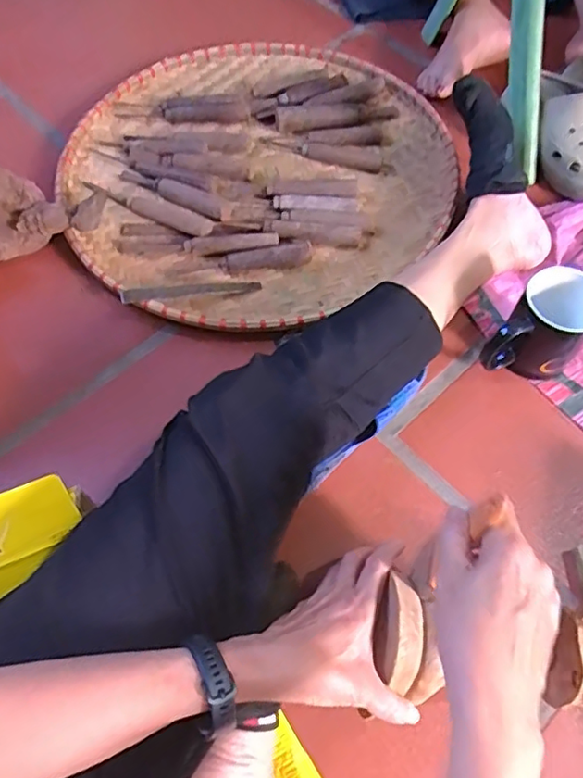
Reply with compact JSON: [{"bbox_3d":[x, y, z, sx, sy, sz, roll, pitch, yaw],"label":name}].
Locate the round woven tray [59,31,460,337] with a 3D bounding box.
[{"bbox_3d":[-0.039,-0.299,0.762,0.528,0.034,0.483,-35,67,-18],"label":"round woven tray"}]

